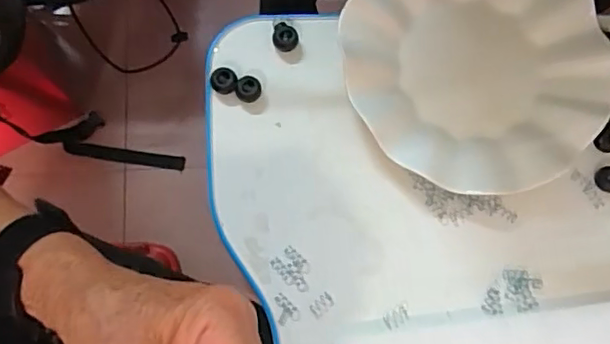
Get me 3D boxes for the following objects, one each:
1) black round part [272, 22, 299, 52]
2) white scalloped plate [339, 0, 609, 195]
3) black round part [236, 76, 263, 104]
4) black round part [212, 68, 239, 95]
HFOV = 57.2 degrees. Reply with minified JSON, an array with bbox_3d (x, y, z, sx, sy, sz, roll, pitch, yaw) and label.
[{"bbox_3d":[-0.014,-0.094,0.386,0.017,0.012,0.019,-19,81,-4],"label":"black round part"},{"bbox_3d":[0.117,-0.073,0.385,0.181,0.025,0.171,0,80,-1],"label":"white scalloped plate"},{"bbox_3d":[-0.038,-0.056,0.380,0.017,0.011,0.016,0,80,-1],"label":"black round part"},{"bbox_3d":[-0.055,-0.062,0.379,0.017,0.010,0.016,0,80,-1],"label":"black round part"}]

